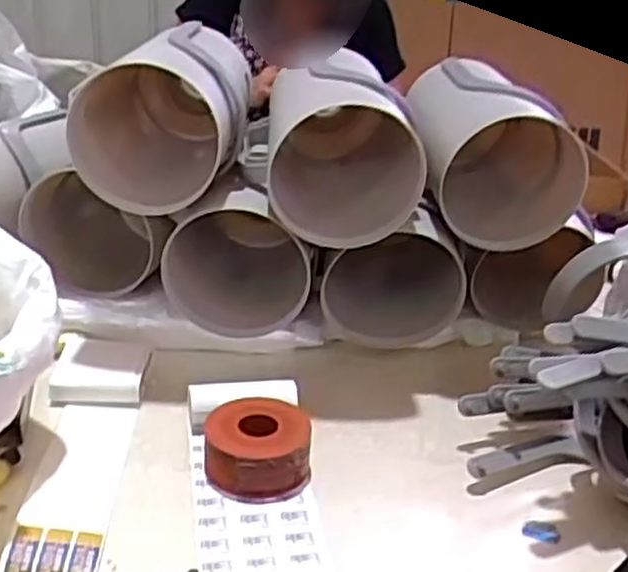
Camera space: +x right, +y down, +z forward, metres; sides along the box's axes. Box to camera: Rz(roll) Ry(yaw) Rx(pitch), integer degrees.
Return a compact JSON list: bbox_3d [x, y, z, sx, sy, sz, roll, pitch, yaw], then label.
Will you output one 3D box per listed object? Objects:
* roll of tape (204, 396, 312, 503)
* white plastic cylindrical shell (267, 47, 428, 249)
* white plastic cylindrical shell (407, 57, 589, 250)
[{"bbox_3d":[-0.054,0.153,0.762,0.101,0.049,0.105,1,25,-8],"label":"roll of tape"},{"bbox_3d":[0.046,-0.167,0.926,0.158,0.167,0.260,5,24,2],"label":"white plastic cylindrical shell"},{"bbox_3d":[0.208,-0.167,0.966,0.183,0.173,0.267,4,24,0],"label":"white plastic cylindrical shell"}]

